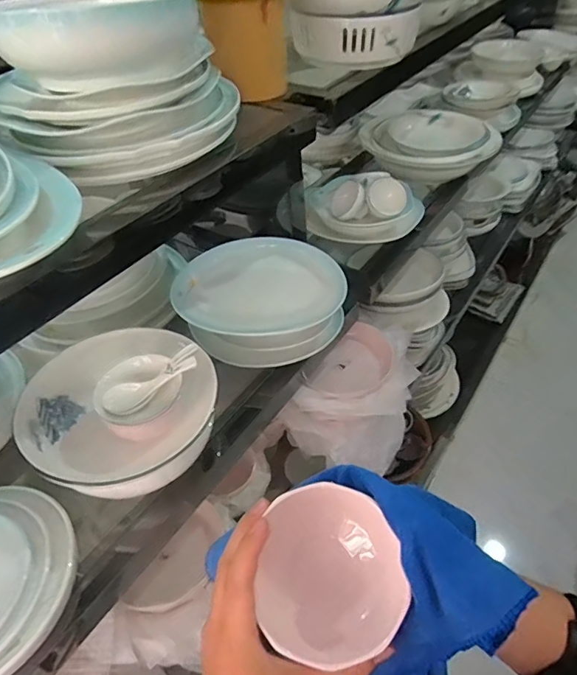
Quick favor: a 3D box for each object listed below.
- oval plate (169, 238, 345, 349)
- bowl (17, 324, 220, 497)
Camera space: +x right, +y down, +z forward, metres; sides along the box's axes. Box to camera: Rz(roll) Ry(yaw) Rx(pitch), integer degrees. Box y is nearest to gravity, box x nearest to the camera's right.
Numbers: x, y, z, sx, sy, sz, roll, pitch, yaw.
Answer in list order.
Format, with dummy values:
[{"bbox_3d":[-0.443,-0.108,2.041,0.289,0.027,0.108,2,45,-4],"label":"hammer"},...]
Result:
[{"bbox_3d":[-0.055,-0.089,0.870,0.293,0.066,0.213,-10,45,-7],"label":"oval plate"},{"bbox_3d":[-0.239,0.093,0.671,0.250,0.093,0.253,32,55,30],"label":"bowl"}]

